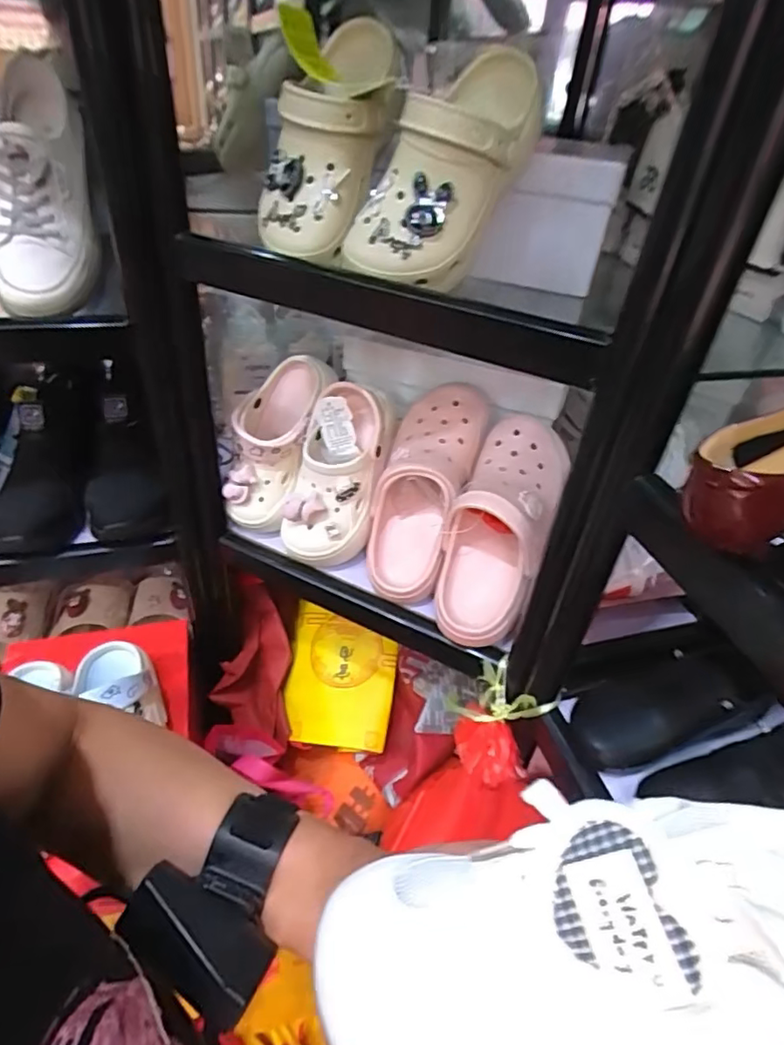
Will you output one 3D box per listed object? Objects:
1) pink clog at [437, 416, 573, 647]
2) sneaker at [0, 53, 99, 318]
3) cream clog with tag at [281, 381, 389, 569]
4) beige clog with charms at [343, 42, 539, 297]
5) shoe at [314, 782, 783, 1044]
[{"bbox_3d":[0.114,0.005,0.624,0.094,0.253,0.086,16,-5,13],"label":"pink clog"},{"bbox_3d":[-0.335,-0.322,0.551,0.082,0.244,0.082,-1,-3,-9],"label":"sneaker"},{"bbox_3d":[-0.064,-0.054,0.691,0.102,0.213,0.067,14,-3,11],"label":"cream clog with tag"},{"bbox_3d":[0.054,-0.288,0.478,0.173,0.165,0.075,-21,45,-30],"label":"beige clog with charms"},{"bbox_3d":[0.086,0.153,0.212,0.222,0.077,0.084,-10,39,-1],"label":"shoe"}]

